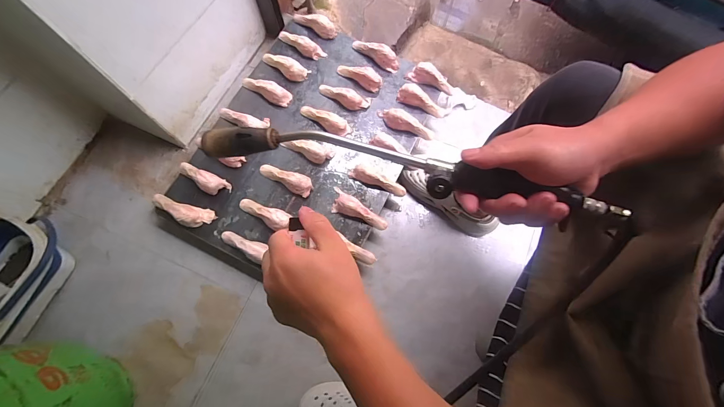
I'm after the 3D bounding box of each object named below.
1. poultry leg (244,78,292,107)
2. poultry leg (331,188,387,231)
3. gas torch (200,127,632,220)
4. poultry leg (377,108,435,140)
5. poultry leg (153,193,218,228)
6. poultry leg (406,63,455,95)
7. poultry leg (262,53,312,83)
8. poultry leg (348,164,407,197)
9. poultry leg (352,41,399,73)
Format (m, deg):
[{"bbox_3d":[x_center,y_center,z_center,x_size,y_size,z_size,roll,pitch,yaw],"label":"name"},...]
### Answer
[{"bbox_3d":[-0.260,-0.303,0.832,0.134,0.049,0.044,16,73,4],"label":"poultry leg"},{"bbox_3d":[-0.013,0.017,0.744,0.153,0.044,0.053,33,75,9],"label":"poultry leg"},{"bbox_3d":[0.036,-0.032,0.283,0.393,0.040,0.040,10,72,6],"label":"gas torch"},{"bbox_3d":[0.111,-0.207,0.814,0.158,0.048,0.037,25,74,7],"label":"poultry leg"},{"bbox_3d":[-0.424,0.020,0.740,0.143,0.034,0.052,15,73,4],"label":"poultry leg"},{"bbox_3d":[0.190,-0.342,0.857,0.133,0.062,0.035,21,73,6],"label":"poultry leg"},{"bbox_3d":[-0.214,-0.375,0.856,0.136,0.041,0.040,19,73,5],"label":"poultry leg"},{"bbox_3d":[0.044,-0.058,0.778,0.146,0.054,0.035,23,73,-7],"label":"poultry leg"},{"bbox_3d":[0.040,-0.421,0.874,0.144,0.044,0.034,38,76,11],"label":"poultry leg"}]

